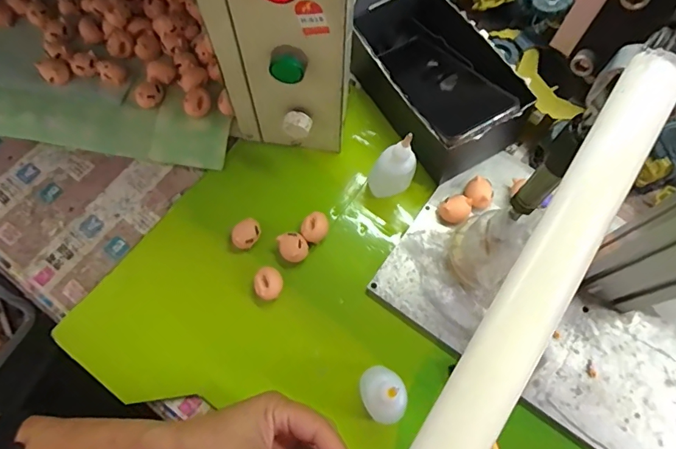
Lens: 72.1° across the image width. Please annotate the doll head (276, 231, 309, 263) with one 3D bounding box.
[{"bbox_3d":[-0.043,0.024,0.451,0.027,0.024,0.026,0,69,1],"label":"doll head"}]

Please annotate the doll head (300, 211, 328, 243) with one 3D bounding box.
[{"bbox_3d":[-0.023,0.004,0.457,0.024,0.021,0.030,41,75,15],"label":"doll head"}]

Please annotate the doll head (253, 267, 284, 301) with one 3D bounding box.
[{"bbox_3d":[-0.065,0.058,0.437,0.026,0.022,0.029,0,69,1],"label":"doll head"}]

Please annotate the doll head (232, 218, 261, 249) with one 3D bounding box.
[{"bbox_3d":[-0.089,0.012,0.456,0.023,0.023,0.030,38,75,14],"label":"doll head"}]

